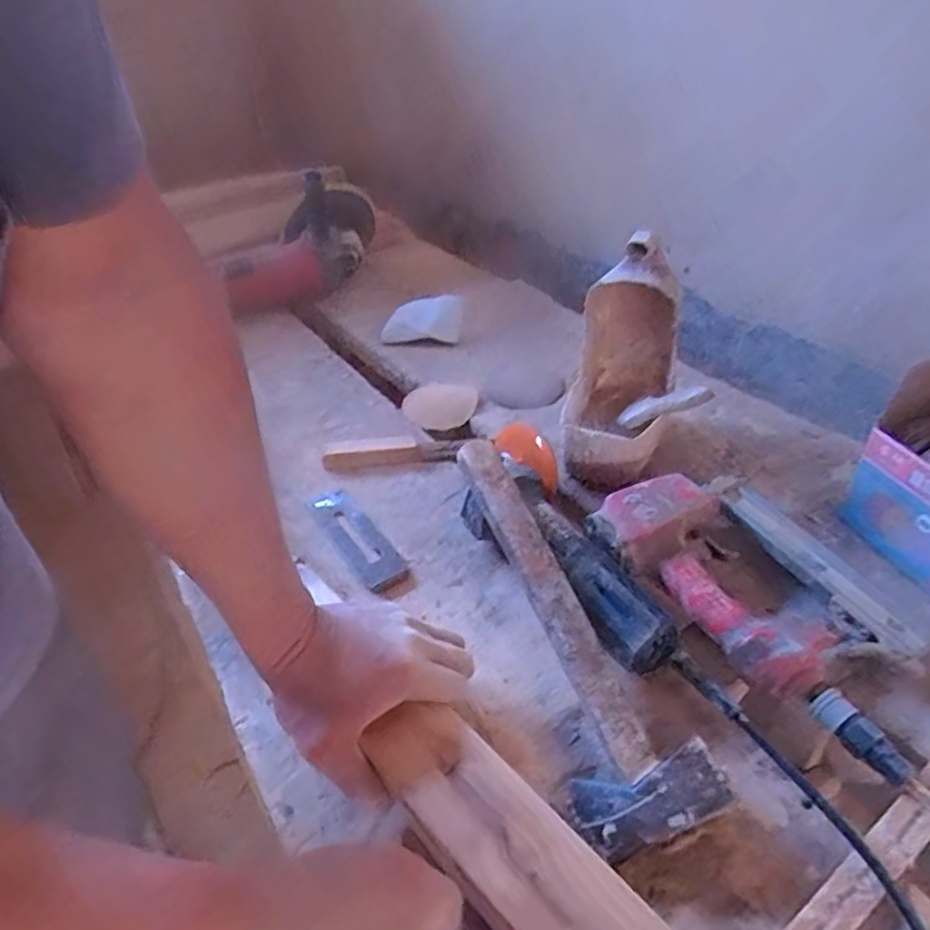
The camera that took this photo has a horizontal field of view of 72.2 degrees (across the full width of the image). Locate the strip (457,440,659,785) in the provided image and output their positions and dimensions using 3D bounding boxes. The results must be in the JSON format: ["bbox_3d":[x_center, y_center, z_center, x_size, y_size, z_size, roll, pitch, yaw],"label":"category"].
[{"bbox_3d":[0.060,0.090,0.485,0.032,0.019,0.286,-14,53,-18],"label":"strip"}]

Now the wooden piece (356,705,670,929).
[{"bbox_3d":[0.054,0.231,0.322,0.061,0.025,0.285,-28,44,-32],"label":"wooden piece"}]

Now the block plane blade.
[{"bbox_3d":[-0.109,0.069,0.626,0.046,0.005,0.146,-24,42,-24],"label":"block plane blade"}]

